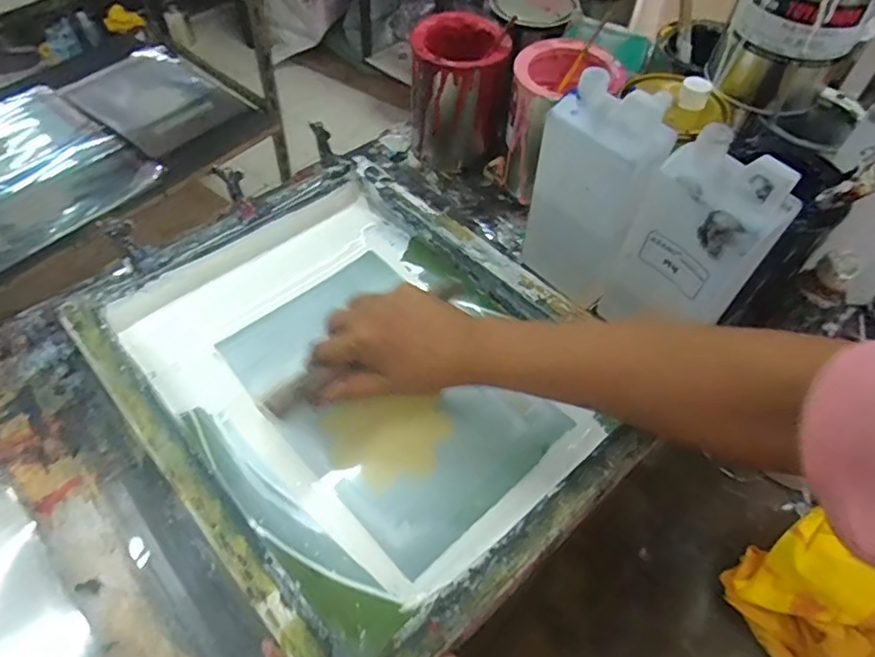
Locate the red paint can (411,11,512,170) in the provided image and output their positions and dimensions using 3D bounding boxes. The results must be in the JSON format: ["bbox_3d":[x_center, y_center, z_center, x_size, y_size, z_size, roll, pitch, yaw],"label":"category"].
[{"bbox_3d":[0.022,-0.279,0.687,0.102,0.142,0.097,-3,54,-4],"label":"red paint can"}]

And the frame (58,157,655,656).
[{"bbox_3d":[-0.066,0.030,0.514,0.346,0.059,0.436,-36,63,-24],"label":"frame"}]

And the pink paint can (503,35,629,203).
[{"bbox_3d":[0.127,-0.230,0.642,0.103,0.146,0.106,1,54,-1],"label":"pink paint can"}]

